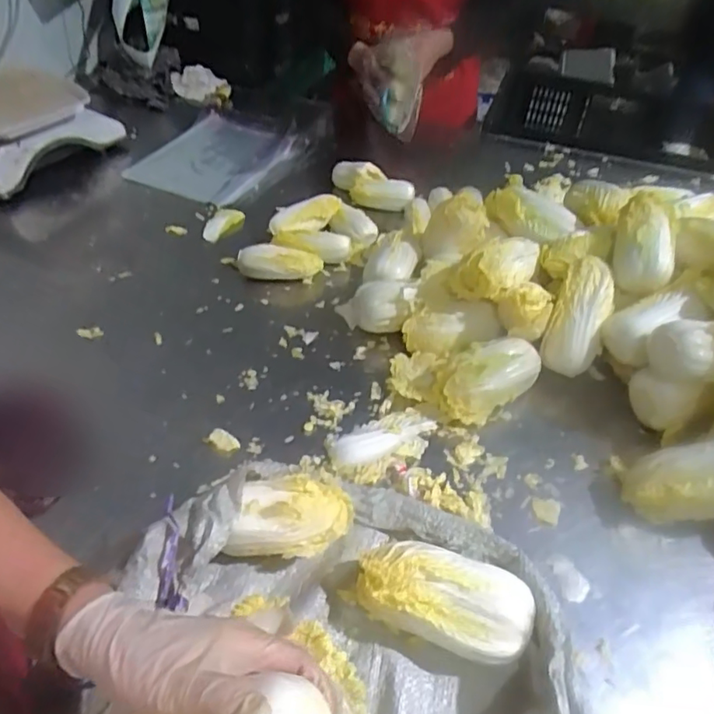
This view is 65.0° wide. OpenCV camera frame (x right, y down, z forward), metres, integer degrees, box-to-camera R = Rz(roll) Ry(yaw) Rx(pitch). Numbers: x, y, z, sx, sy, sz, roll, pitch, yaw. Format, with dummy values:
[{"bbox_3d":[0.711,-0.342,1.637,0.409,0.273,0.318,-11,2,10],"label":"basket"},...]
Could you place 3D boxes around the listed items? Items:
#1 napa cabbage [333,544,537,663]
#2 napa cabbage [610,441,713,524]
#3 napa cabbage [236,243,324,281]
[{"bbox_3d":[0.072,0.211,0.489,0.148,0.053,0.069,15,46,11],"label":"napa cabbage"},{"bbox_3d":[0.359,0.127,0.576,0.163,0.059,0.064,-21,32,35],"label":"napa cabbage"},{"bbox_3d":[-0.120,-0.146,0.873,0.131,0.040,0.048,2,45,-3],"label":"napa cabbage"}]

